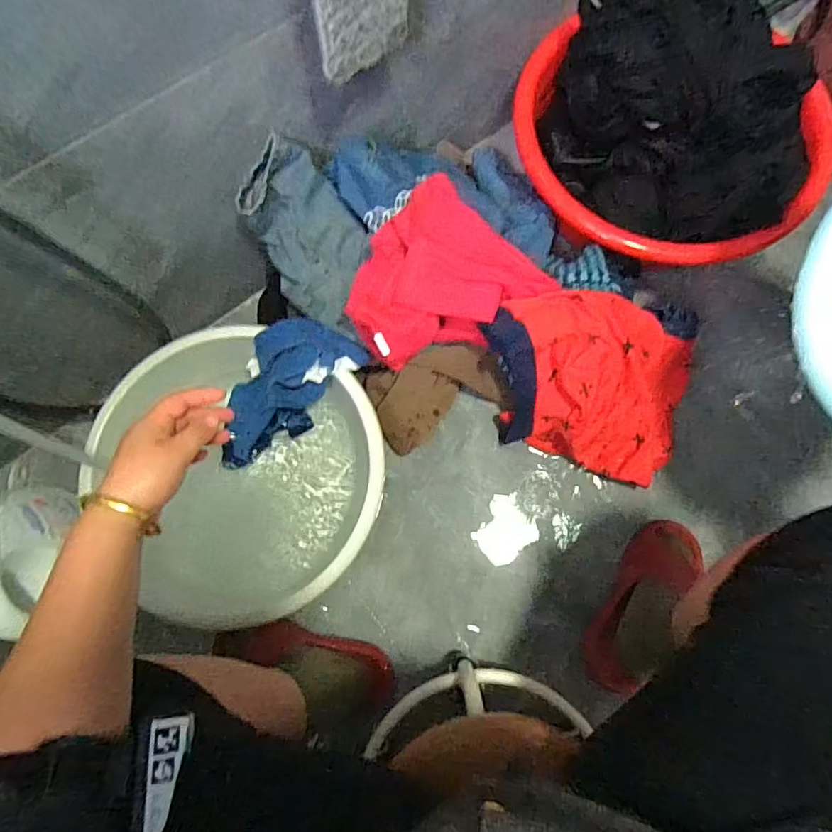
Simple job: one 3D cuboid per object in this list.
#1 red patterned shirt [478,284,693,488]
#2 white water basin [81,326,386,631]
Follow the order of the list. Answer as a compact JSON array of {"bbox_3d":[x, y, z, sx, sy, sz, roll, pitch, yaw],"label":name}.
[{"bbox_3d":[0.253,-0.031,0.724,0.302,0.197,0.227,1,76,0],"label":"red patterned shirt"},{"bbox_3d":[-0.234,0.076,0.713,0.371,0.138,0.338,0,76,0],"label":"white water basin"}]

